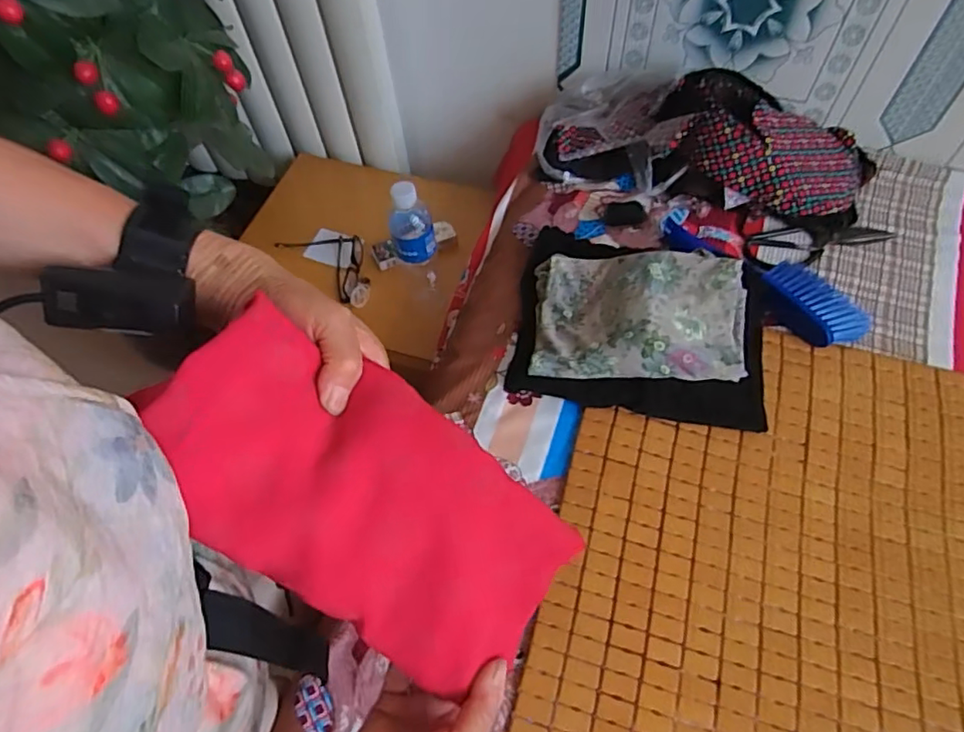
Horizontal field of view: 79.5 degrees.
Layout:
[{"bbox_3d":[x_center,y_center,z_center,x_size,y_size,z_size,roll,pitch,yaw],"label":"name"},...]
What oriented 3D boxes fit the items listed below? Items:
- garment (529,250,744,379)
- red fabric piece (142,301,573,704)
[{"bbox_3d":[0.180,-0.057,0.681,0.246,0.062,0.179,1,57,14],"label":"garment"},{"bbox_3d":[-0.050,0.085,0.330,0.271,0.043,0.123,44,62,-25],"label":"red fabric piece"}]

